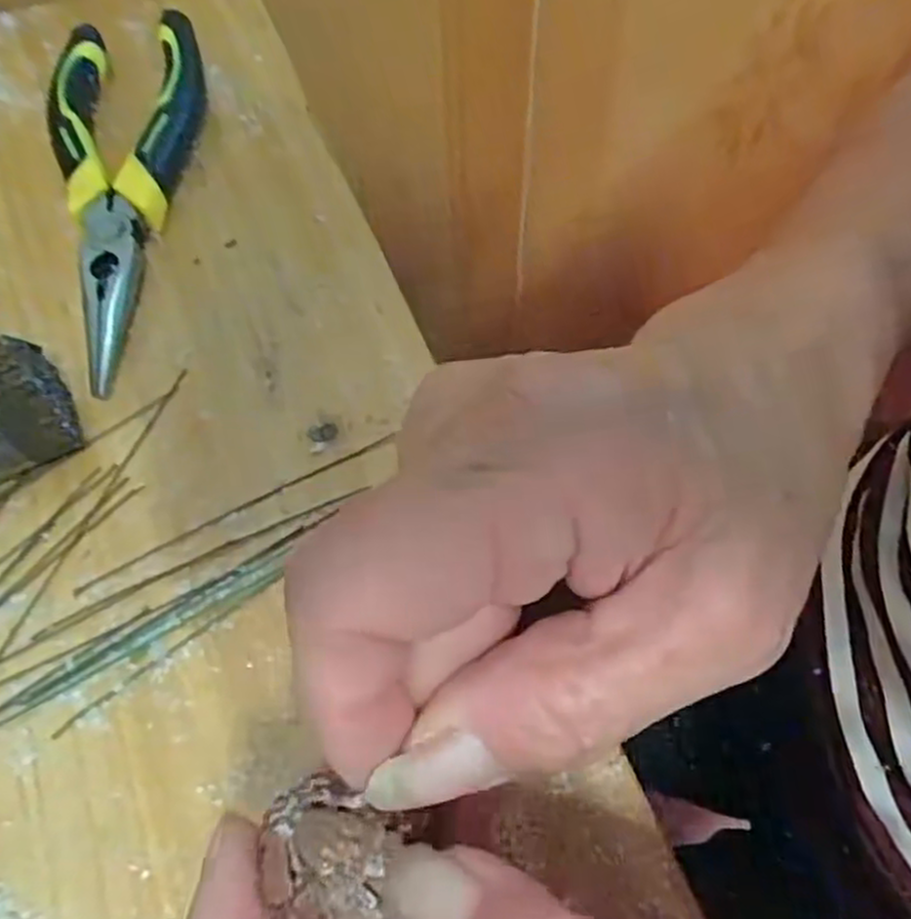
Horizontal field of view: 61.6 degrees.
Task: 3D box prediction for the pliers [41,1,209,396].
[{"bbox_3d":[-0.119,-0.094,0.265,0.050,0.023,0.154,-3,63,0],"label":"pliers"}]

